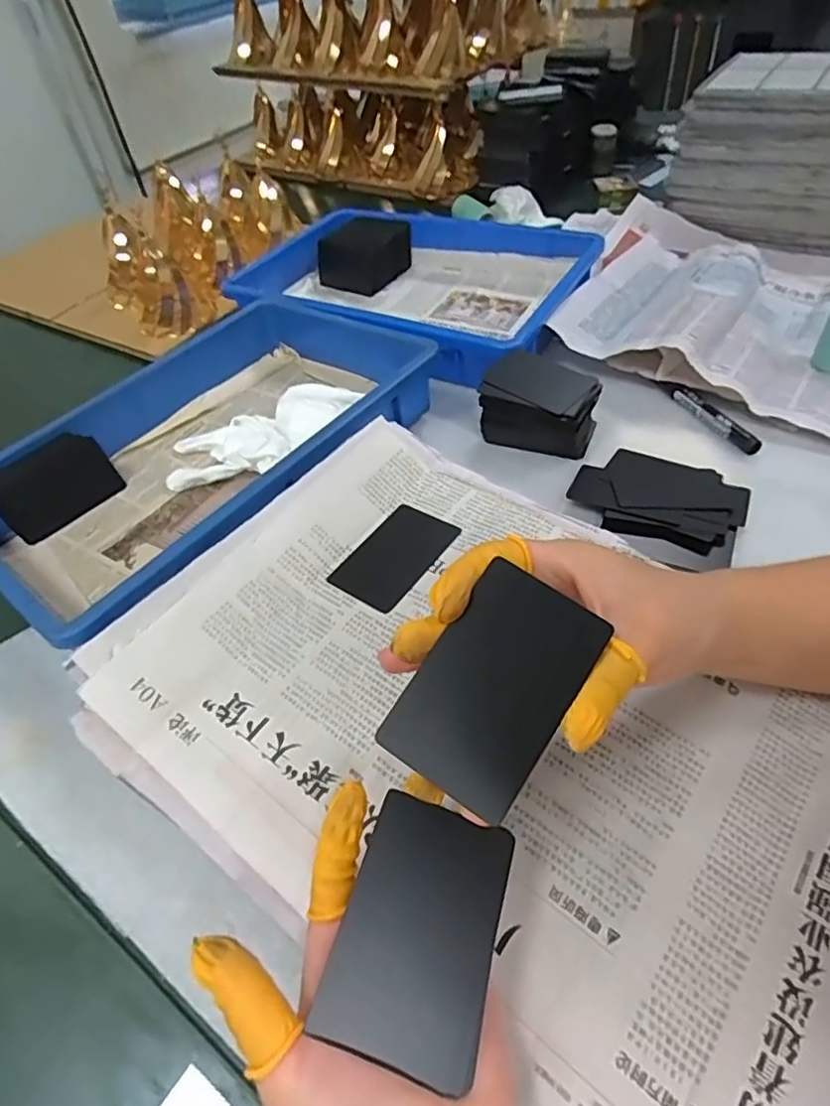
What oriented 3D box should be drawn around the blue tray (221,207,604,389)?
[{"bbox_3d":[-0.004,-0.303,0.685,0.364,0.060,0.251,19,53,21],"label":"blue tray"}]

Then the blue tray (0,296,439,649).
[{"bbox_3d":[-0.181,-0.096,0.519,0.254,0.064,0.380,27,56,26],"label":"blue tray"}]

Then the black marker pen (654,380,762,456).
[{"bbox_3d":[0.254,-0.123,0.520,0.013,0.015,0.115,-21,50,-11],"label":"black marker pen"}]

